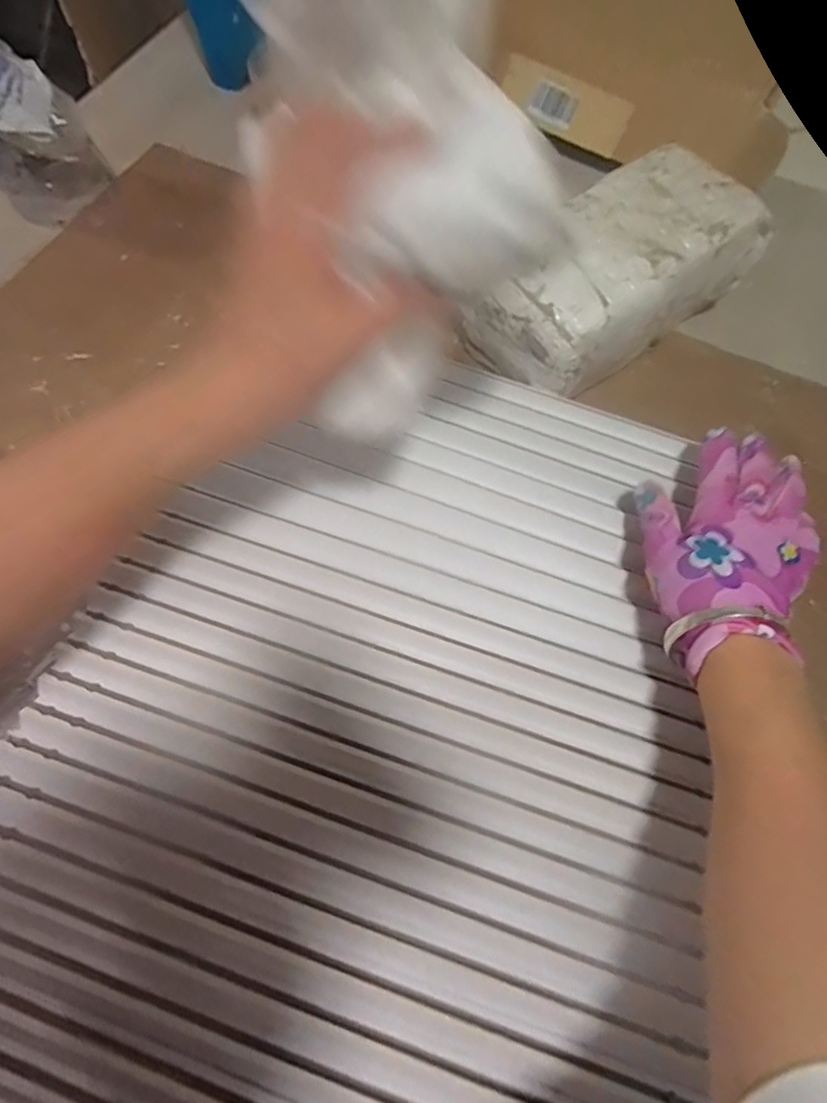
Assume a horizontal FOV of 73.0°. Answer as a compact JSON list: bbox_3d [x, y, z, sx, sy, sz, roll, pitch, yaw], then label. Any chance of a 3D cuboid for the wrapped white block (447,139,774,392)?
[{"bbox_3d":[0.162,-0.224,0.462,0.230,0.112,0.116,-35,73,-16],"label":"wrapped white block"}]

